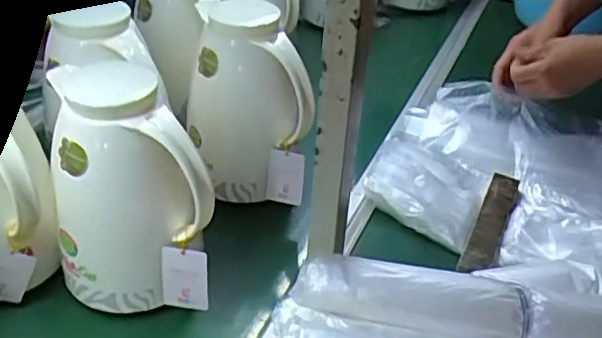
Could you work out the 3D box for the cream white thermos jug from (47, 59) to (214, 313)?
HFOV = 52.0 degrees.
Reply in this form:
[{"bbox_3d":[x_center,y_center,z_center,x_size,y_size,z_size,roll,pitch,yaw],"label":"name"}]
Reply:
[{"bbox_3d":[-0.185,0.035,0.653,0.146,0.255,0.127,-11,39,-18],"label":"cream white thermos jug"}]

